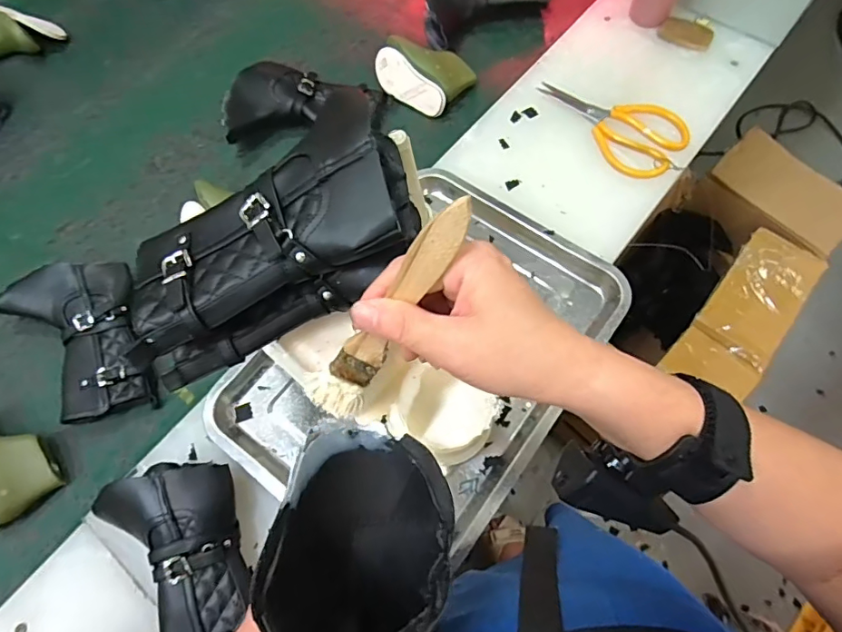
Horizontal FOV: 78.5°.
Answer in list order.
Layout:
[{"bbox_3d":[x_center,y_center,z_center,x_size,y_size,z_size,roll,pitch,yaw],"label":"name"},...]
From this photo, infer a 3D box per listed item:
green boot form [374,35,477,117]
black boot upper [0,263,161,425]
[{"bbox_3d":[0.001,-0.351,0.736,0.130,0.051,0.098,37,73,16],"label":"green boot form"},{"bbox_3d":[-0.396,0.030,0.593,0.149,0.044,0.193,-19,67,-6],"label":"black boot upper"}]

